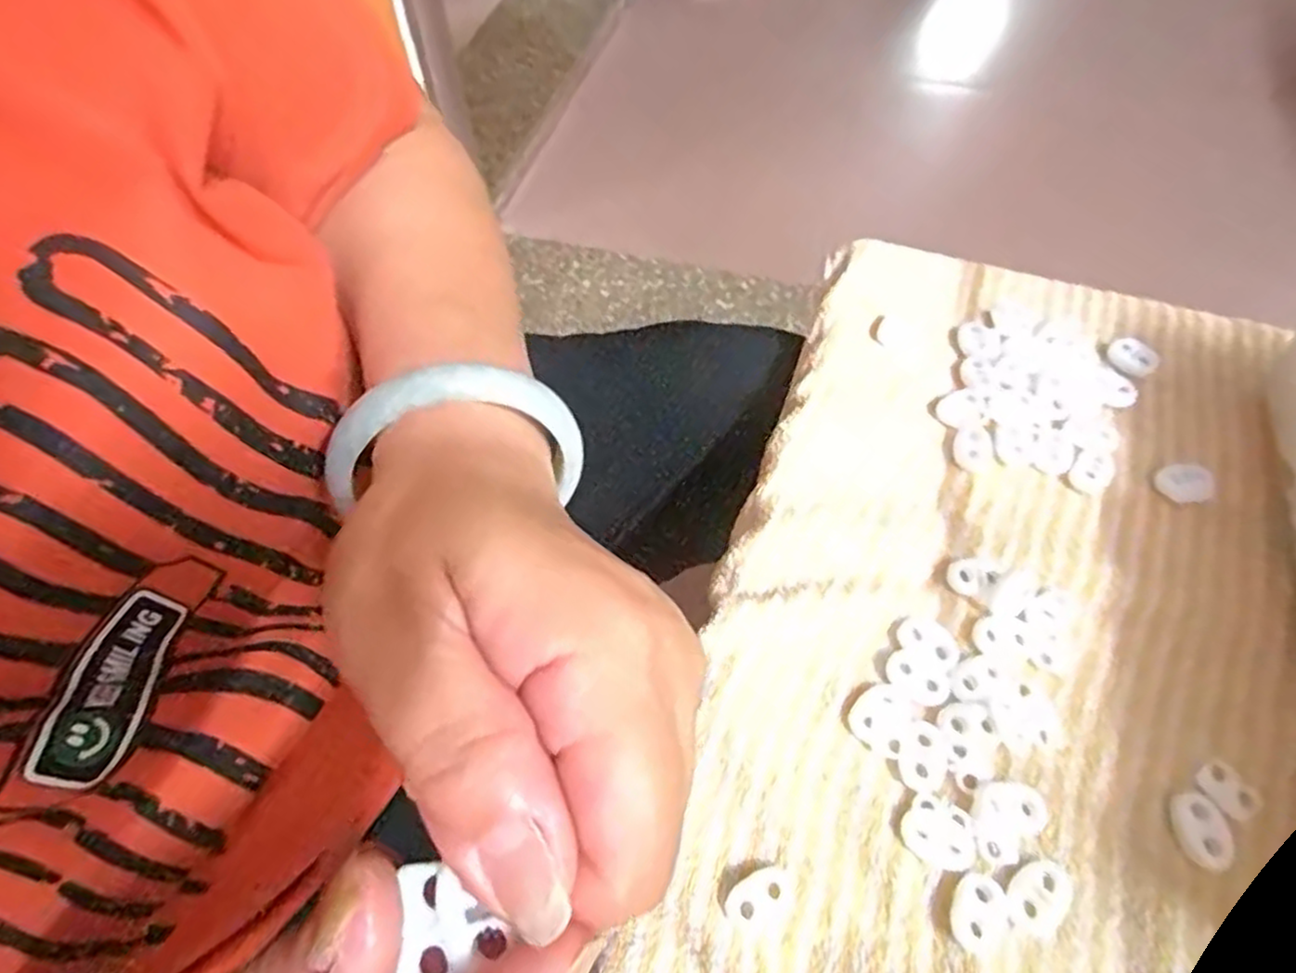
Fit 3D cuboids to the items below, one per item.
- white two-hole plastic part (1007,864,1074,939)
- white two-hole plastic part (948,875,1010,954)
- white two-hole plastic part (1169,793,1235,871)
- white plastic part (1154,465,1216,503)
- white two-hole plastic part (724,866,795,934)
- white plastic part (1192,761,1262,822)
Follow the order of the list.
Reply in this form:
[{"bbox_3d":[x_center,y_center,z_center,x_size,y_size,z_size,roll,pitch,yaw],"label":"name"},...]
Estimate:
[{"bbox_3d":[0.120,0.126,0.222,0.016,0.004,0.021,38,66,22],"label":"white two-hole plastic part"},{"bbox_3d":[0.100,0.129,0.218,0.017,0.006,0.021,32,63,19],"label":"white two-hole plastic part"},{"bbox_3d":[0.176,0.109,0.229,0.016,0.004,0.022,2,58,2],"label":"white two-hole plastic part"},{"bbox_3d":[0.223,-0.001,0.301,0.022,0.004,0.017,-8,58,-4],"label":"white plastic part"},{"bbox_3d":[0.035,0.127,0.222,0.022,0.004,0.015,-27,61,-15],"label":"white two-hole plastic part"},{"bbox_3d":[0.190,0.099,0.236,0.013,0.004,0.018,-34,63,-19],"label":"white plastic part"}]

